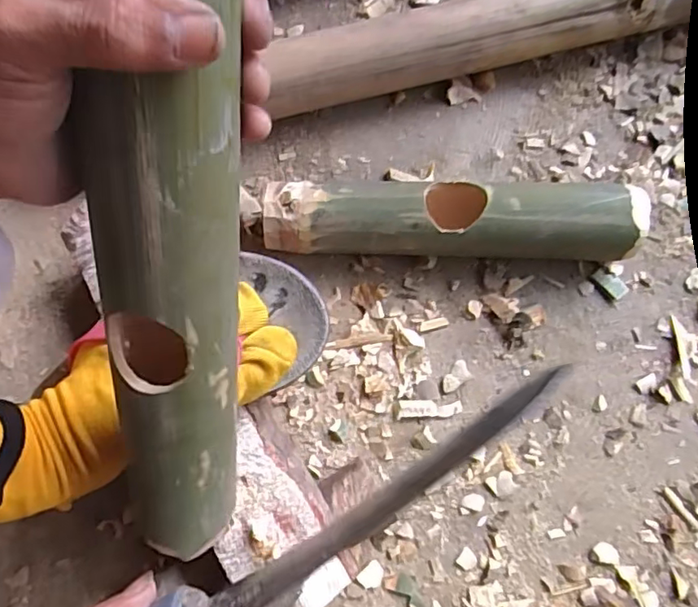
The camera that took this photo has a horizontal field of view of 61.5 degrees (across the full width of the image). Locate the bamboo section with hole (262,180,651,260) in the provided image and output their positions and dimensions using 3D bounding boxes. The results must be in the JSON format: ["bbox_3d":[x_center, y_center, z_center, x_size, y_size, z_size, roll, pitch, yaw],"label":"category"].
[{"bbox_3d":[0.075,-0.060,0.444,0.274,0.061,0.052,2,78,1],"label":"bamboo section with hole"}]

